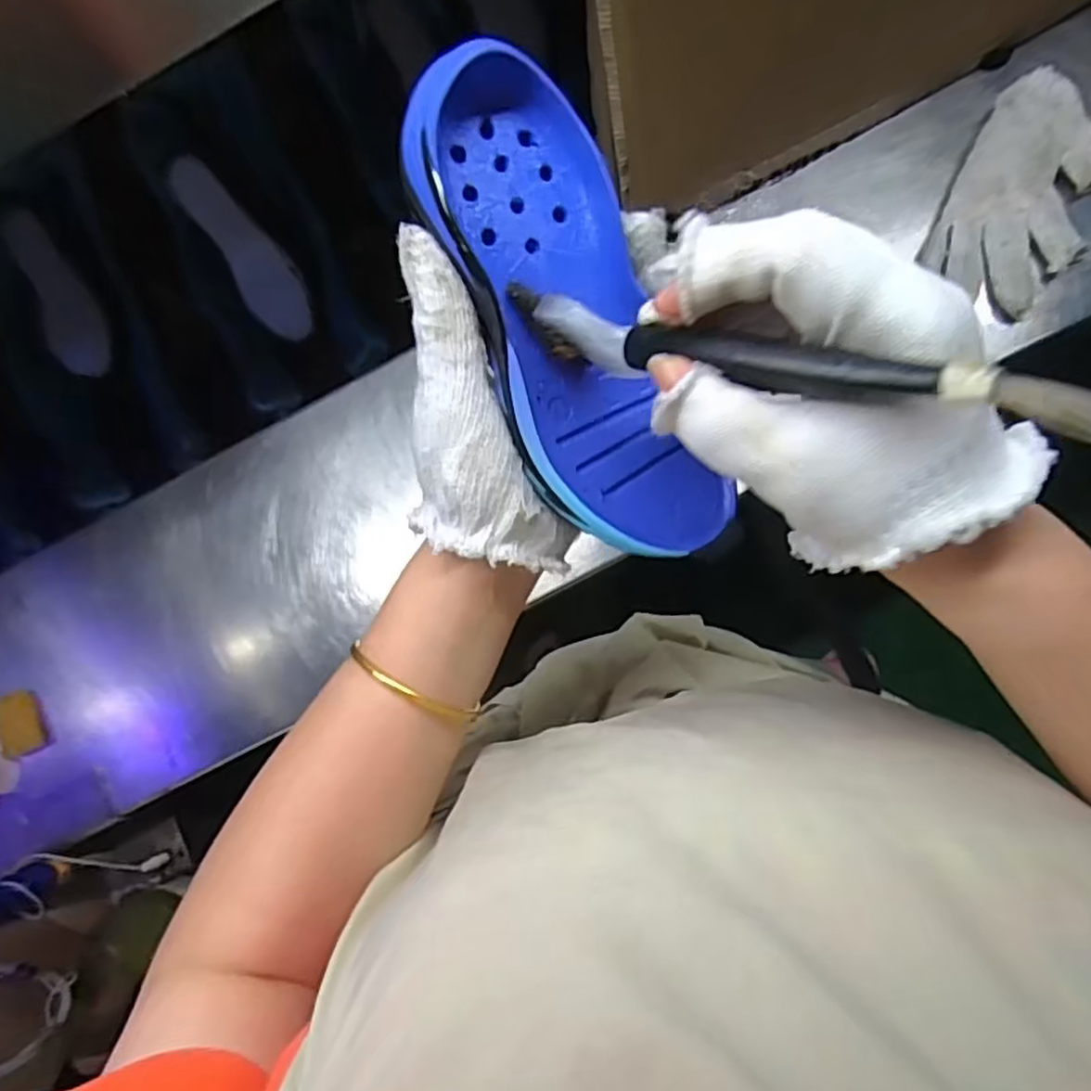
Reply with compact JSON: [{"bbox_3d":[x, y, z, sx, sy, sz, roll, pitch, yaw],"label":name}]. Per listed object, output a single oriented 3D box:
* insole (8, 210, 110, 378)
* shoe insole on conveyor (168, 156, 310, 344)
[{"bbox_3d":[-0.449,-0.234,0.688,0.056,0.006,0.159,-17,91,1],"label":"insole"},{"bbox_3d":[-0.268,-0.265,0.668,0.050,0.006,0.165,-40,120,-20],"label":"shoe insole on conveyor"}]

